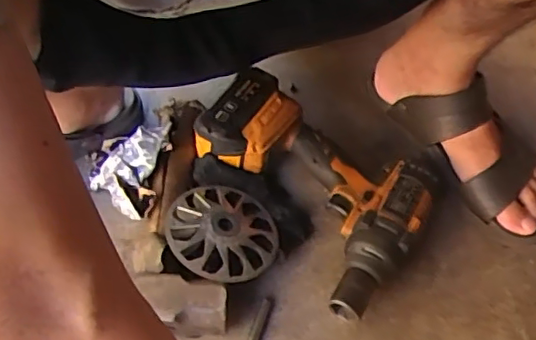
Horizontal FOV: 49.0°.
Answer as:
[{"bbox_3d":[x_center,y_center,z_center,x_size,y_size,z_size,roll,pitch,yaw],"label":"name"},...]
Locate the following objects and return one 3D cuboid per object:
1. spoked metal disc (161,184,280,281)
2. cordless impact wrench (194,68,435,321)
[{"bbox_3d":[-0.042,0.057,0.546,0.103,0.016,0.103,14,47,-15],"label":"spoked metal disc"},{"bbox_3d":[0.046,0.007,0.585,0.156,0.072,0.249,-35,63,-25],"label":"cordless impact wrench"}]

